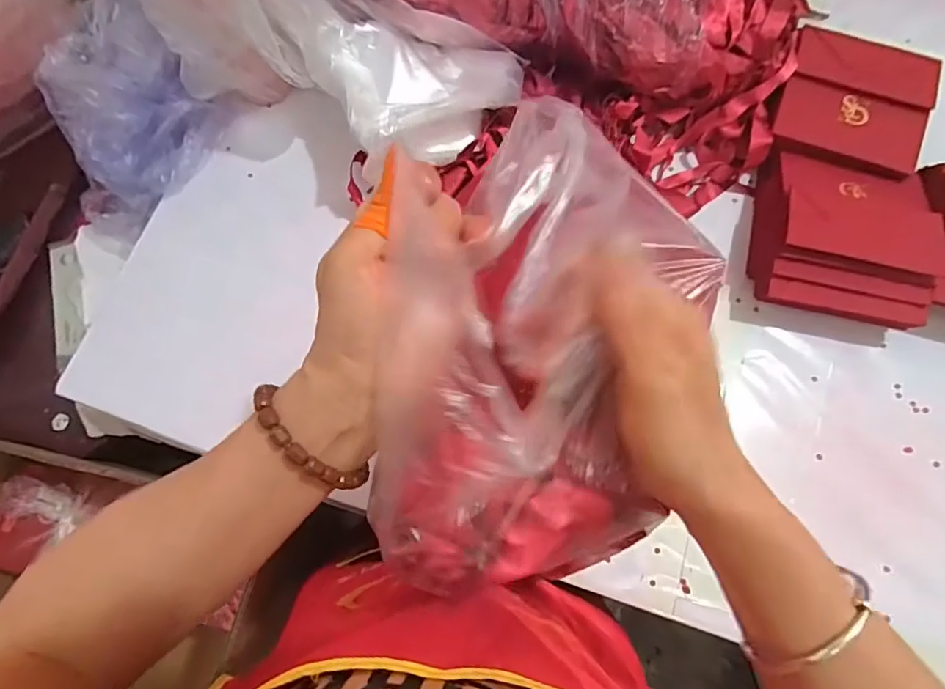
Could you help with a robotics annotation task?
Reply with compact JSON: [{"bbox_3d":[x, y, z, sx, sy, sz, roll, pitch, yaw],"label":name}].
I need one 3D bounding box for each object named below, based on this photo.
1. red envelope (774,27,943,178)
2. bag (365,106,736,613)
[{"bbox_3d":[0.389,-0.248,0.545,0.136,0.015,0.131,19,81,9],"label":"red envelope"},{"bbox_3d":[0.034,0.001,0.234,0.124,0.092,0.211,10,75,4],"label":"bag"}]

